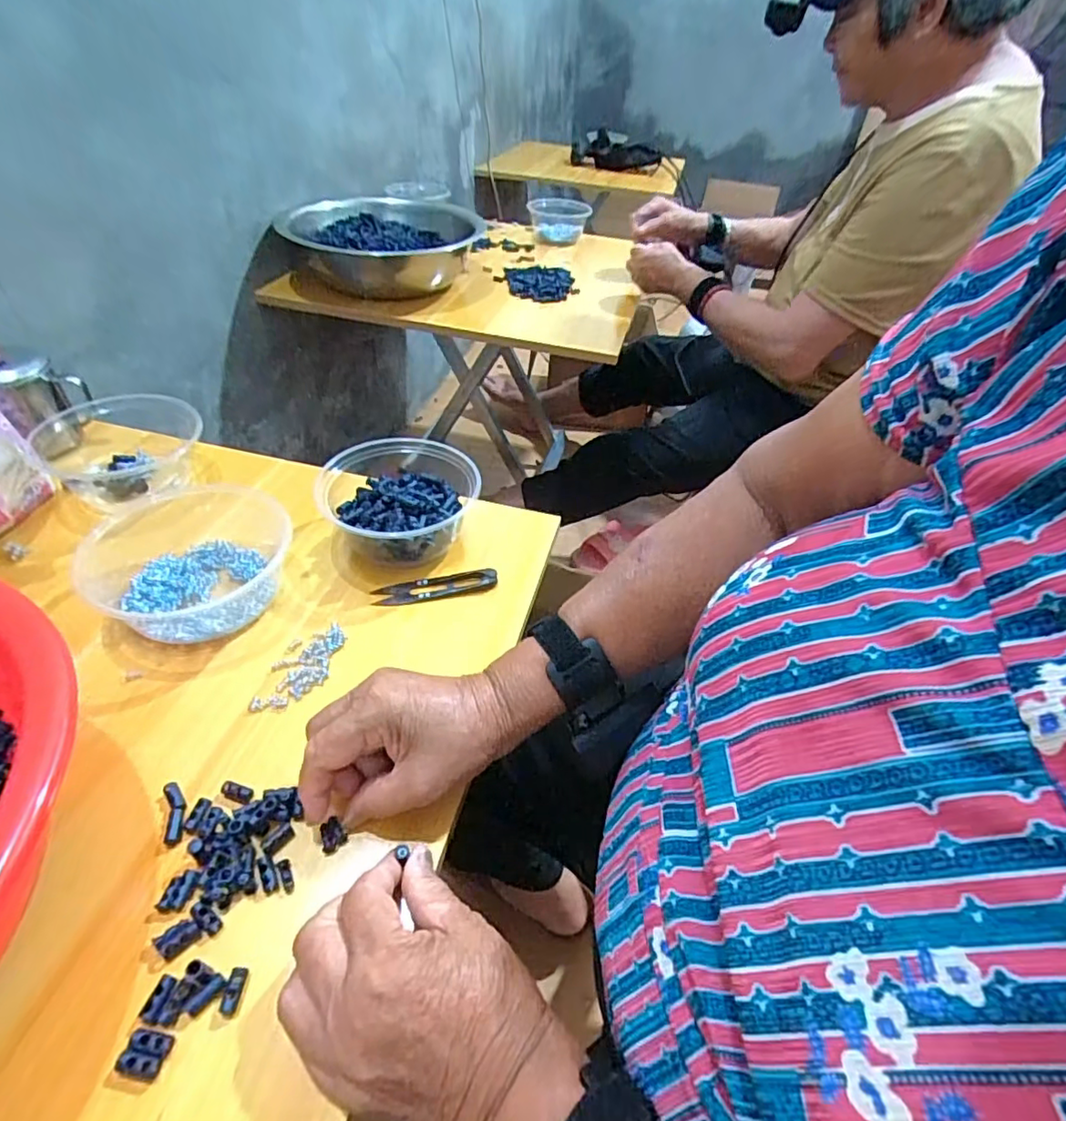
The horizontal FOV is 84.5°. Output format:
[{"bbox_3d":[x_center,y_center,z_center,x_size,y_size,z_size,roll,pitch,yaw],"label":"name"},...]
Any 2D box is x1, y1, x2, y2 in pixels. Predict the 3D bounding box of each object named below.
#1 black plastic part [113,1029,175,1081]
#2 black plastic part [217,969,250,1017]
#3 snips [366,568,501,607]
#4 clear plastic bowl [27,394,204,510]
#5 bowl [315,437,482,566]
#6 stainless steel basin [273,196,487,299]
[{"bbox_3d":[-0.179,0.225,0.268,0.020,0.006,0.016,9,42,4],"label":"black plastic part"},{"bbox_3d":[-0.147,0.211,0.288,0.008,0.004,0.019,7,42,2],"label":"black plastic part"},{"bbox_3d":[-0.082,0.021,0.491,0.101,0.012,0.027,-9,44,-15],"label":"snips"},{"bbox_3d":[-0.421,-0.122,0.601,0.143,0.044,0.176,-21,48,-26],"label":"clear plastic bowl"},{"bbox_3d":[-0.122,-0.049,0.515,0.128,0.065,0.137,12,42,8],"label":"bowl"},{"bbox_3d":[-0.250,-0.541,1.008,0.291,0.101,0.381,1,42,-4],"label":"stainless steel basin"}]

